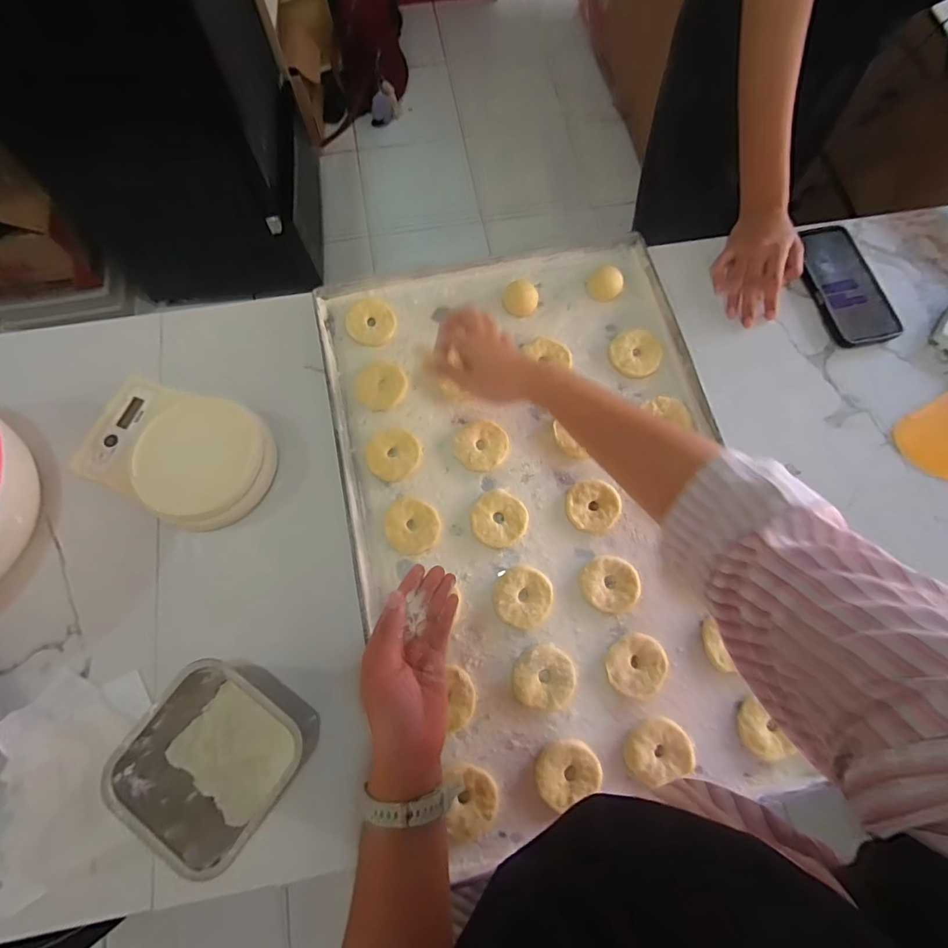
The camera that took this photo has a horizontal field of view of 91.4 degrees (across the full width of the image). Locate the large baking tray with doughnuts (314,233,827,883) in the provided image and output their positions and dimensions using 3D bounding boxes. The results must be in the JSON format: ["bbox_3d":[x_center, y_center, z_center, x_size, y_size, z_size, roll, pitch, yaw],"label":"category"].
[{"bbox_3d":[0.074,0.021,0.499,0.406,0.024,0.606,-12,74,-4],"label":"large baking tray with doughnuts"}]

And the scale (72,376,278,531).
[{"bbox_3d":[-0.316,-0.025,0.486,0.189,0.054,0.141,15,74,4],"label":"scale"}]

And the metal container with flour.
[{"bbox_3d":[-0.202,0.229,0.387,0.115,0.092,0.113,34,76,9],"label":"metal container with flour"}]

